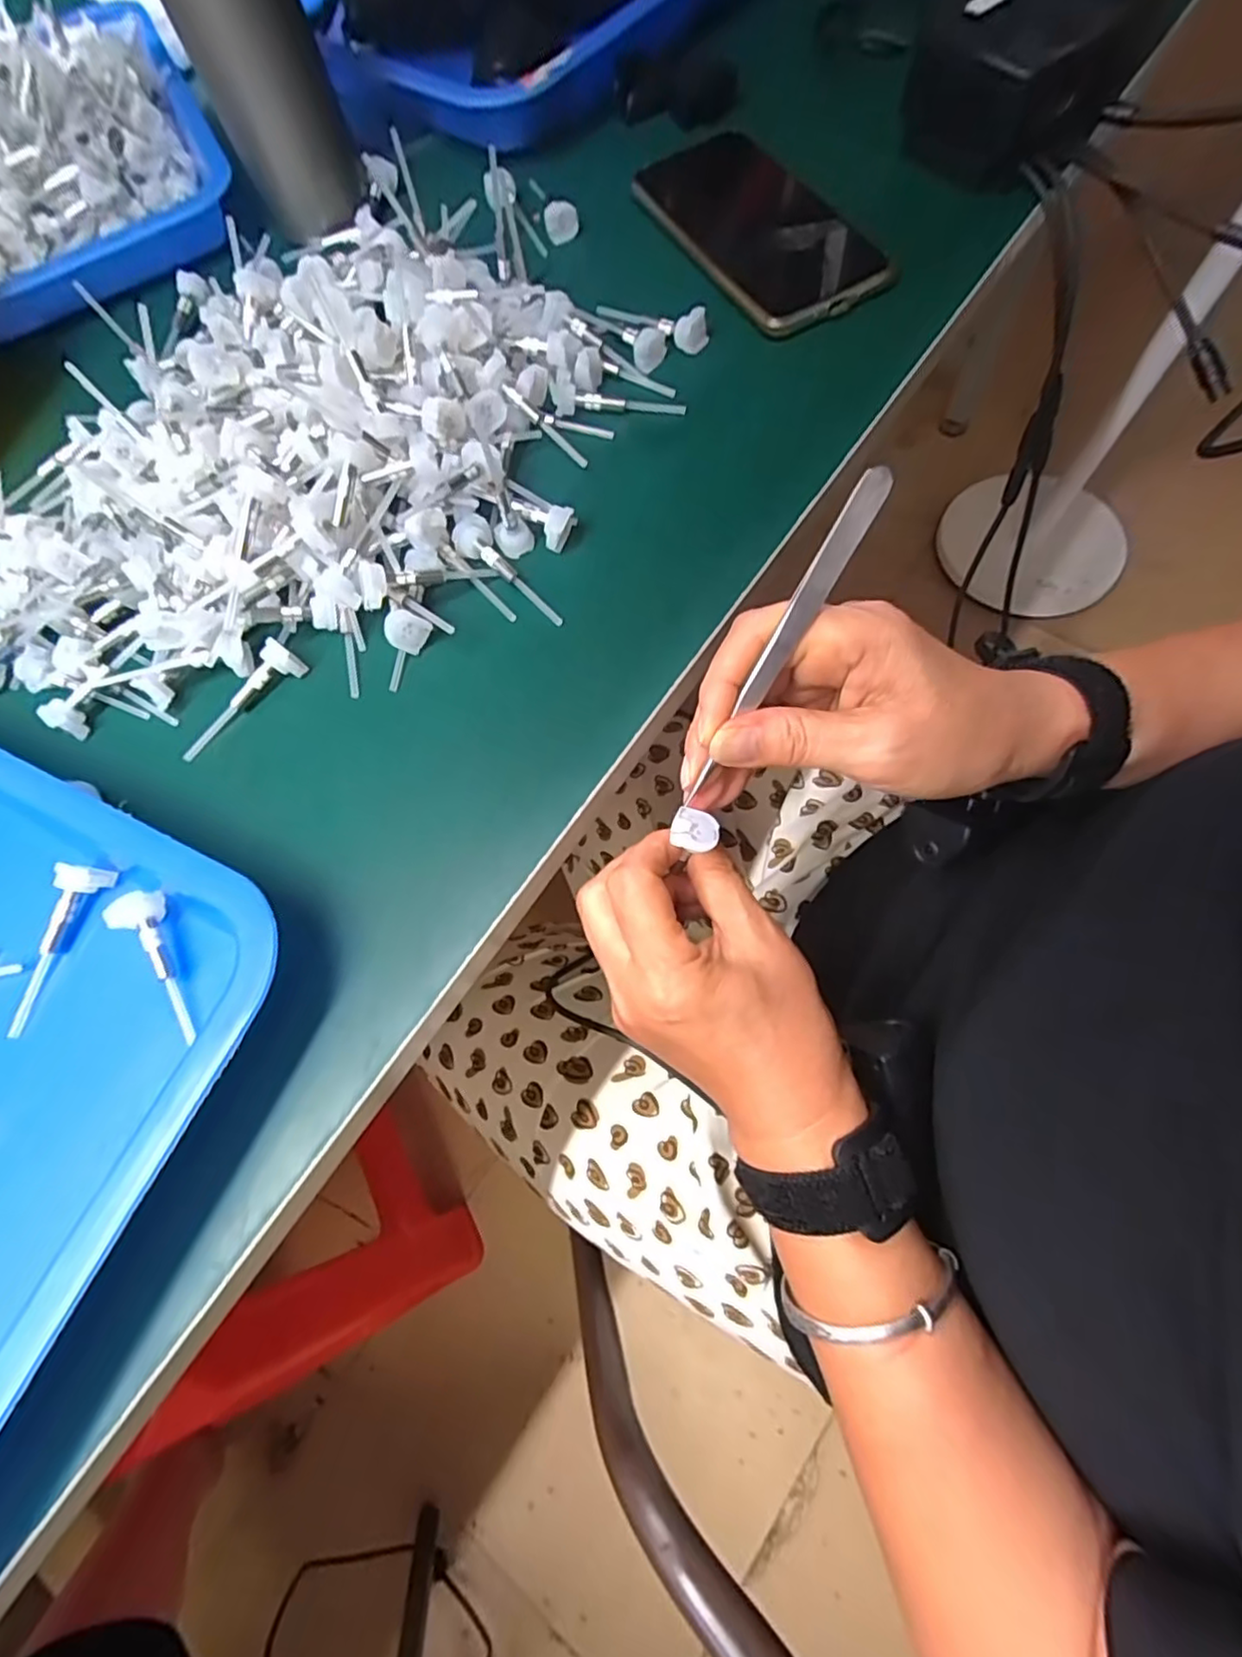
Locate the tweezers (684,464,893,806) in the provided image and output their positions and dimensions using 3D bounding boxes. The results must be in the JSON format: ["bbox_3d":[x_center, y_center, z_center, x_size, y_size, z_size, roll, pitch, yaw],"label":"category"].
[{"bbox_3d":[0.055,-0.060,0.225,0.009,0.009,0.124,33,120,10],"label":"tweezers"}]

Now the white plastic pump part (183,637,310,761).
[{"bbox_3d":[-0.170,-0.056,0.285,0.015,0.012,0.065,37,78,16],"label":"white plastic pump part"}]

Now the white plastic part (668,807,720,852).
[{"bbox_3d":[0.030,0.000,0.256,0.019,0.004,0.017,16,74,6],"label":"white plastic part"}]

